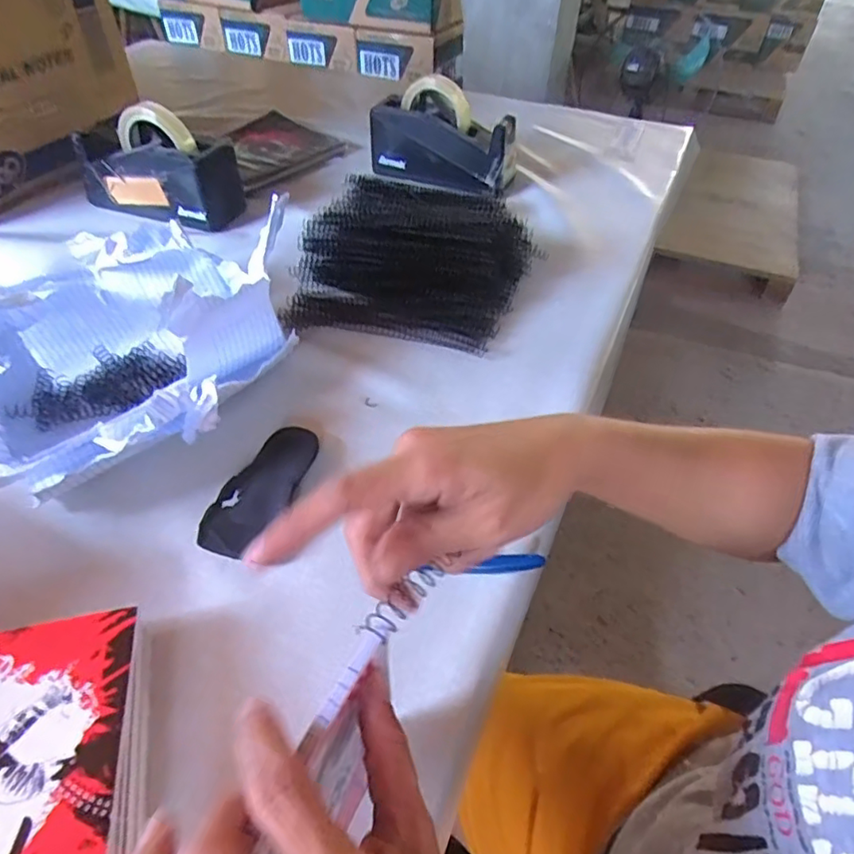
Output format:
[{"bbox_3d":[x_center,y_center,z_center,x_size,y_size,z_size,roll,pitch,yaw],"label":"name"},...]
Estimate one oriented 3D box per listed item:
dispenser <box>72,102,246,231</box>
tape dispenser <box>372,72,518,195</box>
[{"bbox_3d":[-0.342,-0.334,0.723,0.194,0.117,0.083,17,49,13],"label":"dispenser"},{"bbox_3d":[0.029,-0.415,0.819,0.202,0.126,0.100,22,50,17],"label":"tape dispenser"}]

